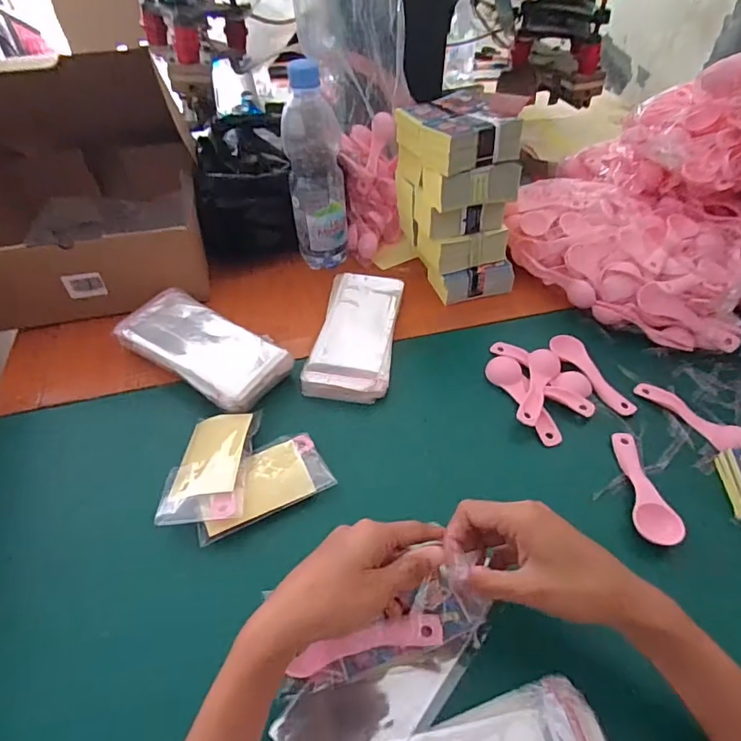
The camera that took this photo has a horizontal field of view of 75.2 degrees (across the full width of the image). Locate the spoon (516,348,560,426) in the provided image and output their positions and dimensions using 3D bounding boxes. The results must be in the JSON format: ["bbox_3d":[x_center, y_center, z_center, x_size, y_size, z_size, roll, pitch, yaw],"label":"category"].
[{"bbox_3d":[0.171,0.011,0.497,0.031,0.012,0.111,22,50,20],"label":"spoon"}]

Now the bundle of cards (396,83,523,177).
[{"bbox_3d":[0.099,-0.274,0.551,0.098,0.048,0.134,-15,48,-14],"label":"bundle of cards"}]

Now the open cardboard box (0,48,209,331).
[{"bbox_3d":[-0.358,-0.214,0.591,0.271,0.212,0.244,-9,47,-9],"label":"open cardboard box"}]

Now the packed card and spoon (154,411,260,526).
[{"bbox_3d":[-0.140,0.079,0.426,0.070,0.012,0.113,-1,46,-1],"label":"packed card and spoon"}]

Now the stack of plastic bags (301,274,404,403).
[{"bbox_3d":[-0.015,-0.044,0.554,0.087,0.023,0.188,7,47,6],"label":"stack of plastic bags"}]

